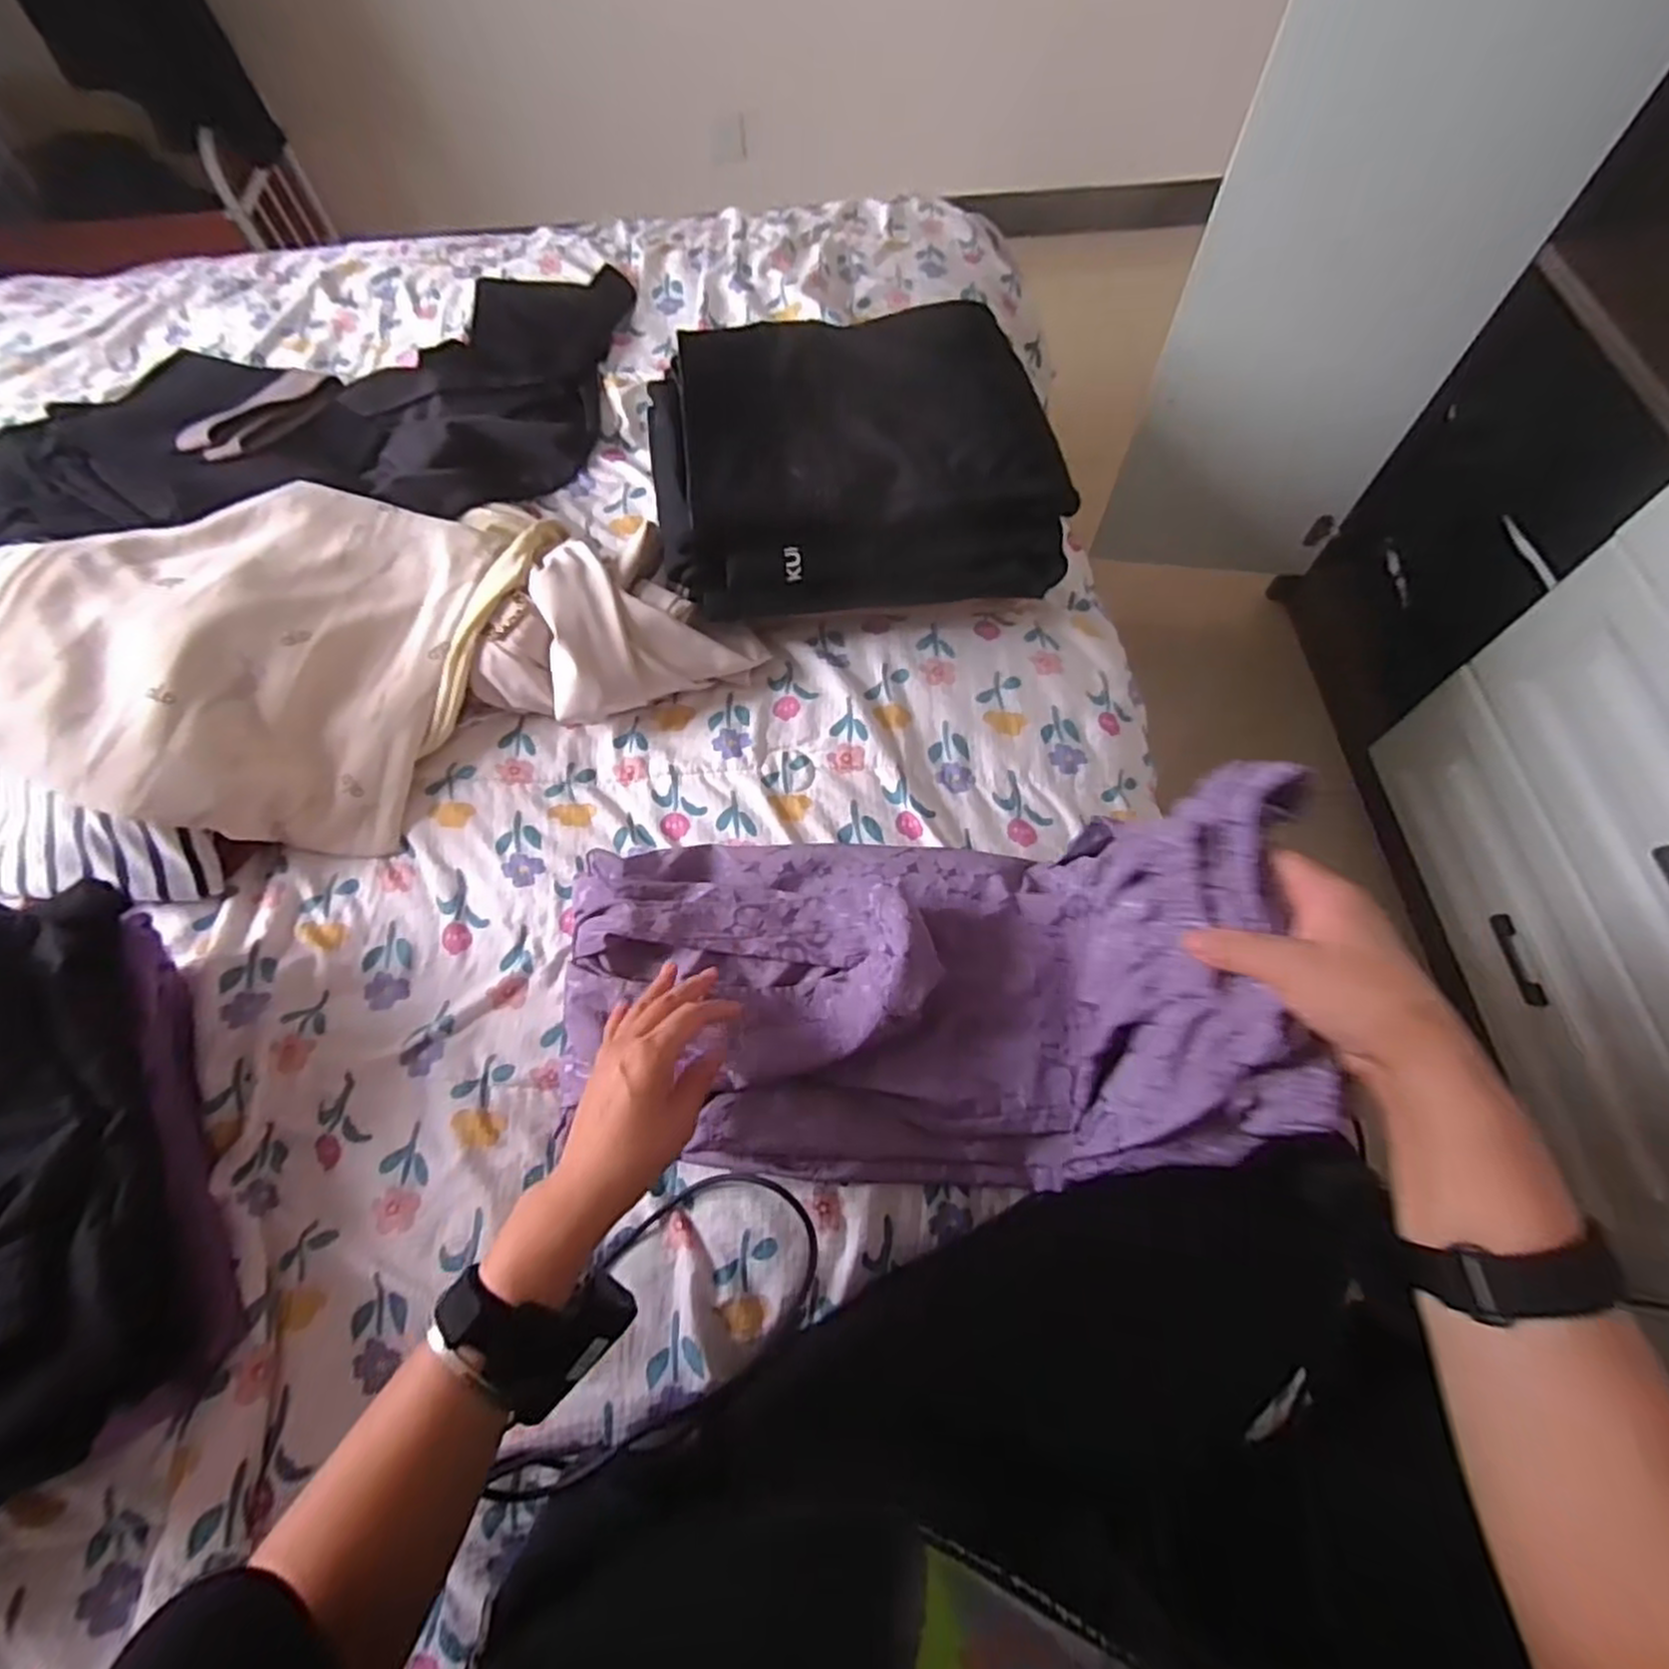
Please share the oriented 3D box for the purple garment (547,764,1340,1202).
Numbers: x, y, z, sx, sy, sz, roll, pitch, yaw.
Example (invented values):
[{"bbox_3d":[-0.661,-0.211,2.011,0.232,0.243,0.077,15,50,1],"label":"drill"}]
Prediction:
[{"bbox_3d":[0.023,0.088,0.489,0.413,0.233,0.231,1,65,2],"label":"purple garment"}]

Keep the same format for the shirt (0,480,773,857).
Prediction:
[{"bbox_3d":[-0.389,-0.163,0.640,0.549,0.124,0.305,-27,67,-10],"label":"shirt"}]

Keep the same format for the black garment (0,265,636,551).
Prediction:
[{"bbox_3d":[-0.618,-0.440,0.798,0.785,0.062,0.418,-7,65,-1],"label":"black garment"}]

